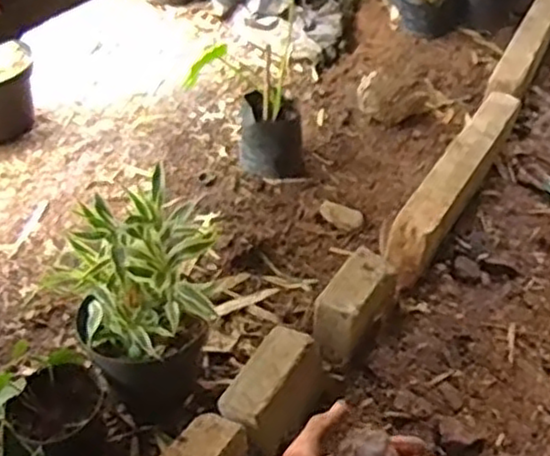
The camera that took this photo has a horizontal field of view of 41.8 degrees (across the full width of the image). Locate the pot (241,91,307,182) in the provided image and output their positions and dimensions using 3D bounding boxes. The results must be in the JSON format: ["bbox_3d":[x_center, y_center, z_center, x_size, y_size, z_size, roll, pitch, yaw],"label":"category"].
[{"bbox_3d":[-0.008,-0.213,1.699,0.154,0.154,0.124,-1,42,2],"label":"pot"}]

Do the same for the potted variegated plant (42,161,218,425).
[{"bbox_3d":[-0.202,0.124,1.162,0.190,0.341,0.216,28,51,31],"label":"potted variegated plant"}]

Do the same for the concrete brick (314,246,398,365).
[{"bbox_3d":[0.147,0.147,1.297,0.090,0.137,0.194,22,47,25],"label":"concrete brick"}]

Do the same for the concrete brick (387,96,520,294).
[{"bbox_3d":[0.396,-0.101,1.570,0.097,0.149,0.601,20,47,24],"label":"concrete brick"}]

